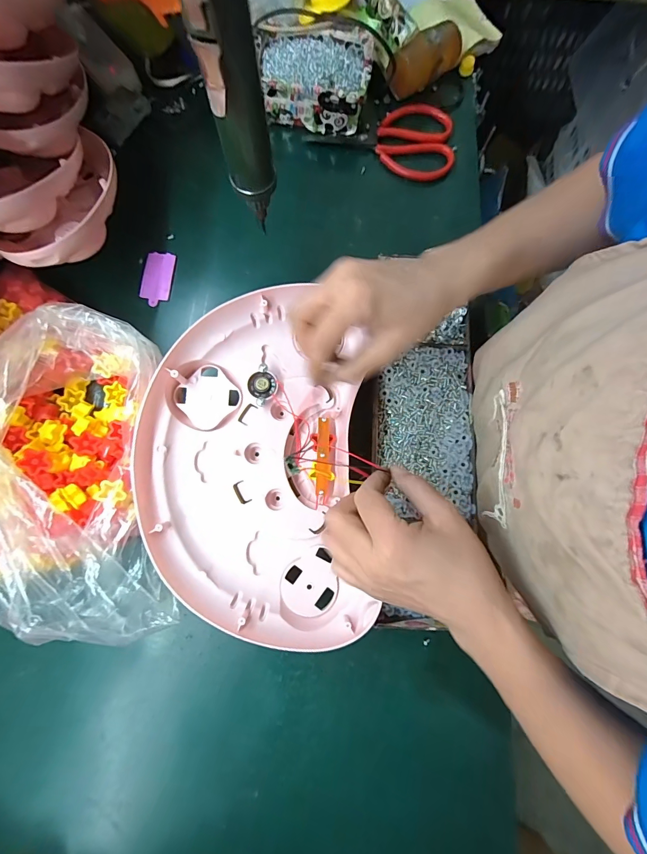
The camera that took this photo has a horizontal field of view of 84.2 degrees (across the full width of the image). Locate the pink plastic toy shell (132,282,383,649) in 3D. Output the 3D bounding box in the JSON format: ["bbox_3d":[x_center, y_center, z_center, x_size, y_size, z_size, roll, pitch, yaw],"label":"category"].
[{"bbox_3d":[-0.063,0.031,0.351,0.222,0.046,0.327,-4,80,-2],"label":"pink plastic toy shell"}]

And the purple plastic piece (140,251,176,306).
[{"bbox_3d":[-0.201,-0.179,0.433,0.035,0.004,0.068,5,80,0],"label":"purple plastic piece"}]

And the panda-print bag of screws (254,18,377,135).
[{"bbox_3d":[-0.015,-0.440,0.456,0.145,0.060,0.094,6,80,0],"label":"panda-print bag of screws"}]

